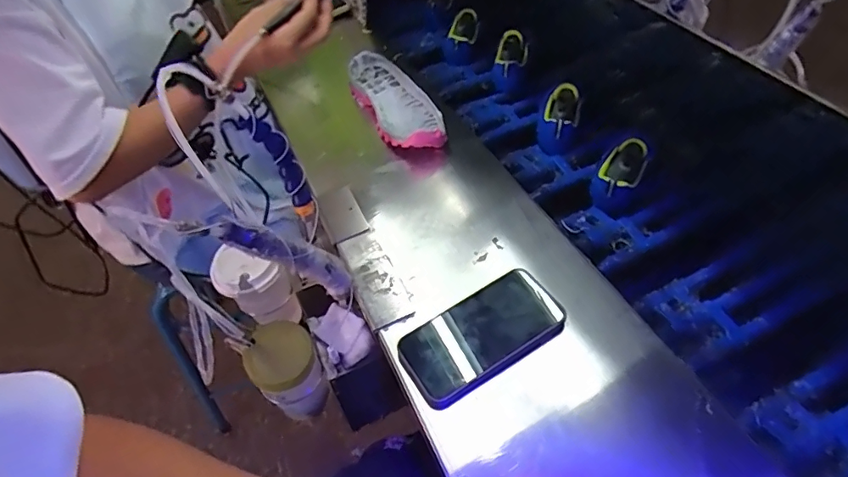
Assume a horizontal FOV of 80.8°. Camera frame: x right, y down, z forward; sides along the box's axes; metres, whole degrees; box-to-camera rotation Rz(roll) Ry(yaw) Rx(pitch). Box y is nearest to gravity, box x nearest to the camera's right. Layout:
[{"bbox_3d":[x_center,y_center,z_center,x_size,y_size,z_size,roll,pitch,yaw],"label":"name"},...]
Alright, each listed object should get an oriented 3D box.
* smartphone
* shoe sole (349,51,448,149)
[{"bbox_3d":[0.057,0.093,0.498,0.161,0.018,0.083,-27,51,-17],"label":"smartphone"},{"bbox_3d":[-0.047,-0.211,0.759,0.093,0.032,0.250,-21,50,-13],"label":"shoe sole"}]

